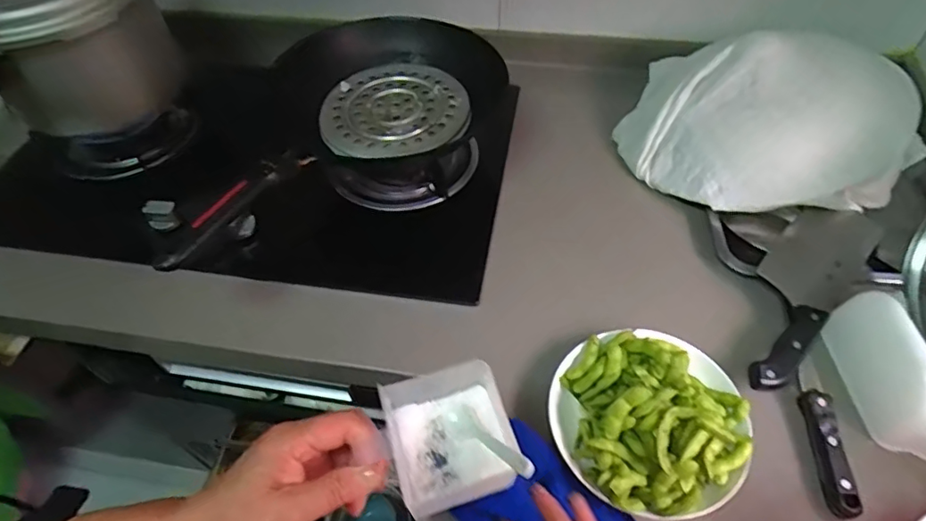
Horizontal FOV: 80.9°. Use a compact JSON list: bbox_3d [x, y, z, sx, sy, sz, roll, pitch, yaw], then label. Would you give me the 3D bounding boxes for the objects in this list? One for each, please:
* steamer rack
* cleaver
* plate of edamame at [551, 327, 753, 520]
[{"bbox_3d":[-0.089,-0.202,0.709,0.184,0.018,0.183,-7,52,-4],"label":"steamer rack"},{"bbox_3d":[0.361,0.027,0.578,0.088,0.019,0.278,36,61,26],"label":"cleaver"},{"bbox_3d":[0.170,0.131,0.481,0.168,0.055,0.166,-1,52,1],"label":"plate of edamame"}]

